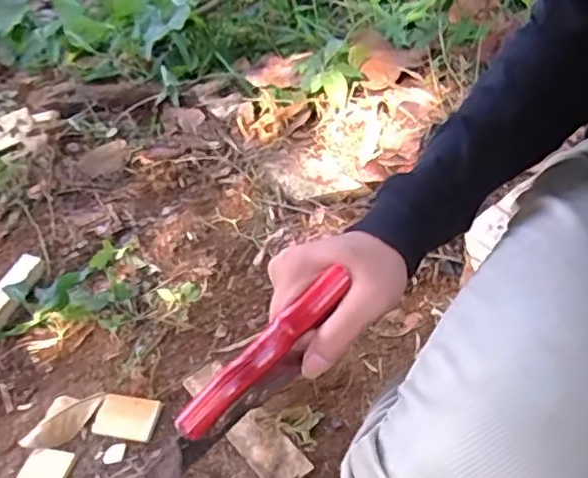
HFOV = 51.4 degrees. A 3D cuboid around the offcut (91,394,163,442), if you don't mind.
[{"bbox_3d":[-0.191,0.203,0.700,0.074,0.016,0.047,9,63,8],"label":"offcut"}]

